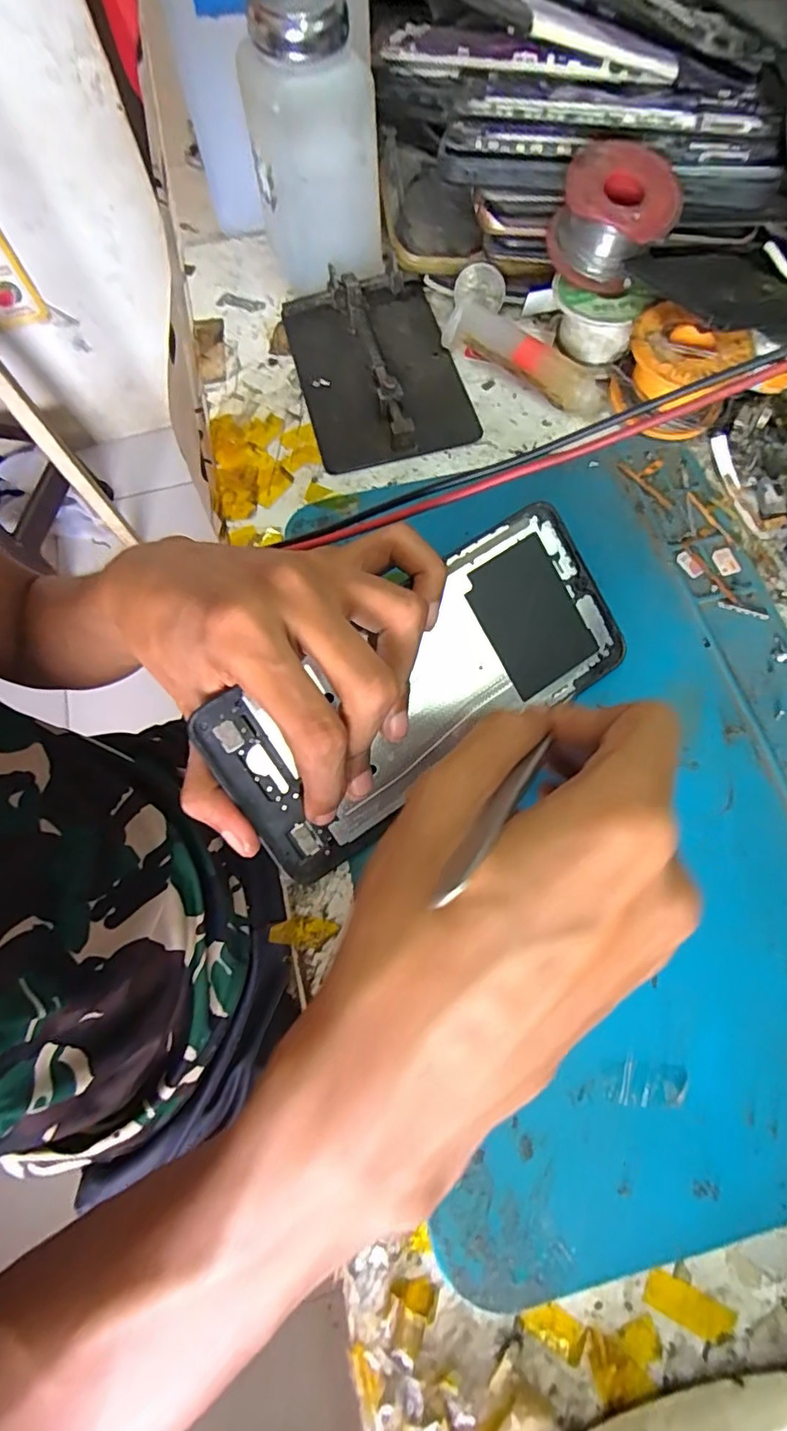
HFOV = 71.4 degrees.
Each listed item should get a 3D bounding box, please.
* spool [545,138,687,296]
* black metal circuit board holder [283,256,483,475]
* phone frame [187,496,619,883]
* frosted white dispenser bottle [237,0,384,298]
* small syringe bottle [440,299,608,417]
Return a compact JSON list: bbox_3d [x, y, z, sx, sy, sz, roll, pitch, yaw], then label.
[{"bbox_3d":[0.104,-0.235,0.256,0.054,0.029,0.054,-1,71,2],"label":"spool"},{"bbox_3d":[-0.009,-0.182,0.281,0.080,0.014,0.120,-14,71,-3],"label":"black metal circuit board holder"},{"bbox_3d":[0.012,-0.010,0.205,0.160,0.004,0.070,-34,99,-11],"label":"phone frame"},{"bbox_3d":[-0.038,-0.275,0.270,0.062,0.096,0.062,-13,71,-3],"label":"frosted white dispenser bottle"},{"bbox_3d":[0.065,-0.179,0.274,0.090,0.018,0.014,35,76,13],"label":"small syringe bottle"}]

